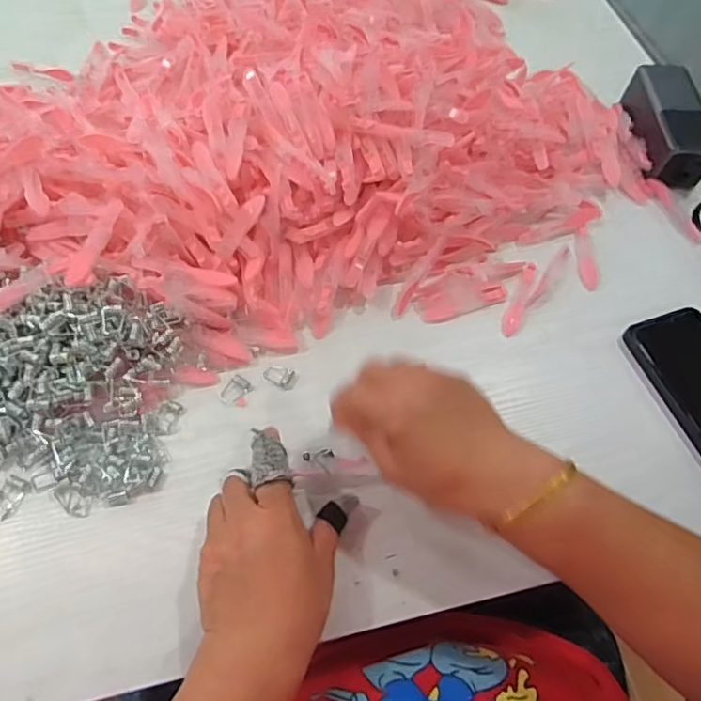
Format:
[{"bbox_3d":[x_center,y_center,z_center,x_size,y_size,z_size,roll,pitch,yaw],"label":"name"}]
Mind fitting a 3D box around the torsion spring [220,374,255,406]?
[{"bbox_3d":[-0.088,0.030,0.421,0.025,0.004,0.018,-39,69,-22],"label":"torsion spring"}]

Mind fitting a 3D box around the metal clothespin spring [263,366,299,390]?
[{"bbox_3d":[-0.054,0.019,0.427,0.026,0.004,0.016,26,63,11],"label":"metal clothespin spring"}]

